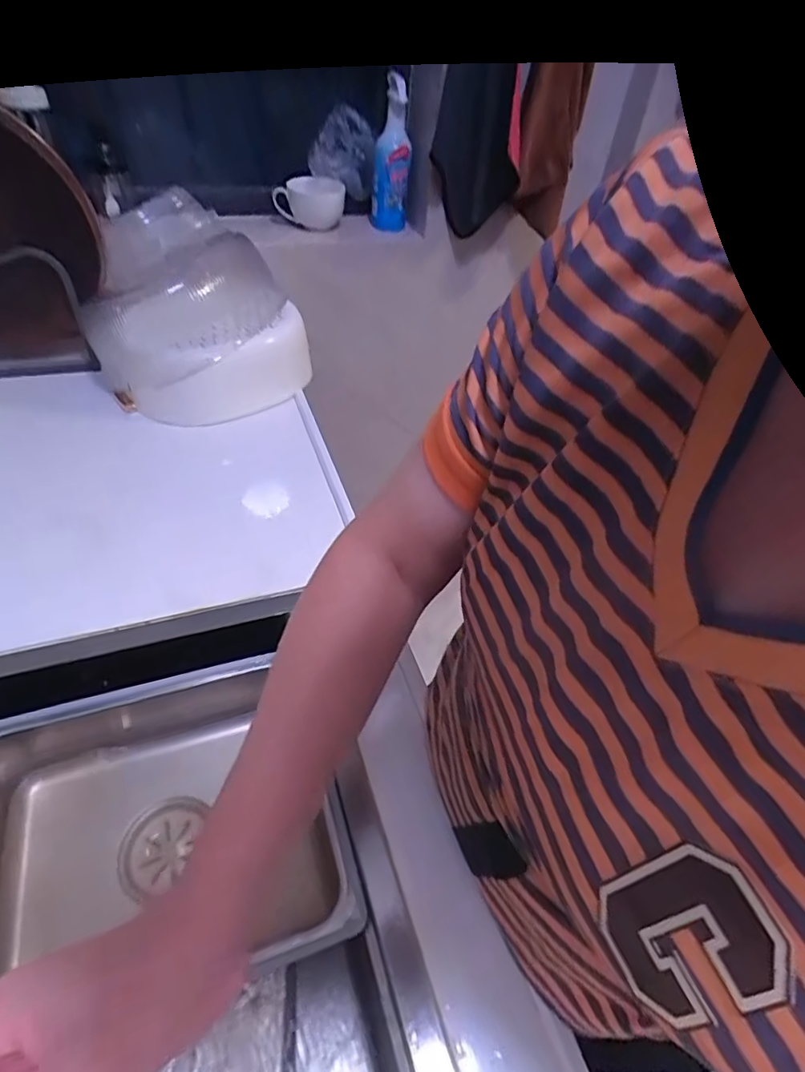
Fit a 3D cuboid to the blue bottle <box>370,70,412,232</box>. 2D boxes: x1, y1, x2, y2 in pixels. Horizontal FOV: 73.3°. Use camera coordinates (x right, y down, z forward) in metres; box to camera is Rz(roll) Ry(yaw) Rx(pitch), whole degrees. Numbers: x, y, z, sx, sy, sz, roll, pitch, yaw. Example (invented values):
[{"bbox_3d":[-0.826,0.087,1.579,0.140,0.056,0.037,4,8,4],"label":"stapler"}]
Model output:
[{"bbox_3d":[-0.017,-0.630,0.908,0.061,0.220,0.073,5,46,-2],"label":"blue bottle"}]

